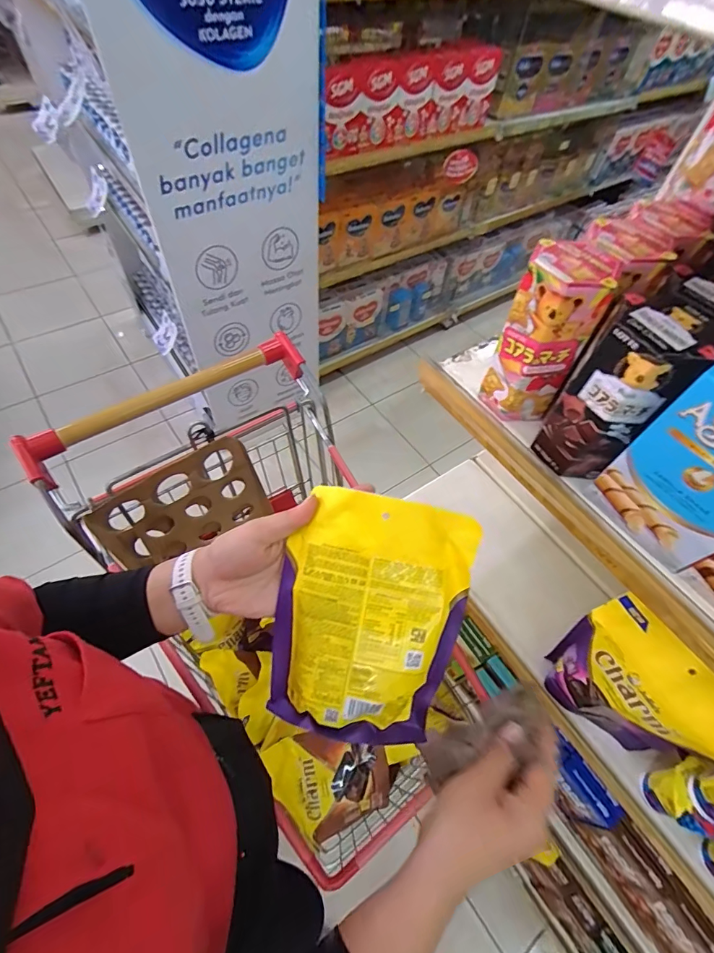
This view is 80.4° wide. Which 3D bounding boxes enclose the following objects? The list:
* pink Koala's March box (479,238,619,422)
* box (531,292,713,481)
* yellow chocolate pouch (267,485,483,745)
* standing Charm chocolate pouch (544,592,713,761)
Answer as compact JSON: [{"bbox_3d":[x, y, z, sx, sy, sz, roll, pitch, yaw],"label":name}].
[{"bbox_3d":[0.150,-0.110,0.346,0.061,0.131,0.050,24,58,10],"label":"pink Koala's March box"},{"bbox_3d":[0.186,-0.056,0.316,0.063,0.132,0.048,39,62,19],"label":"box"},{"bbox_3d":[0.009,0.116,0.353,0.144,0.032,0.194,12,90,4],"label":"yellow chocolate pouch"},{"bbox_3d":[0.284,0.225,0.447,0.051,0.181,0.152,-21,61,-17],"label":"standing Charm chocolate pouch"}]

